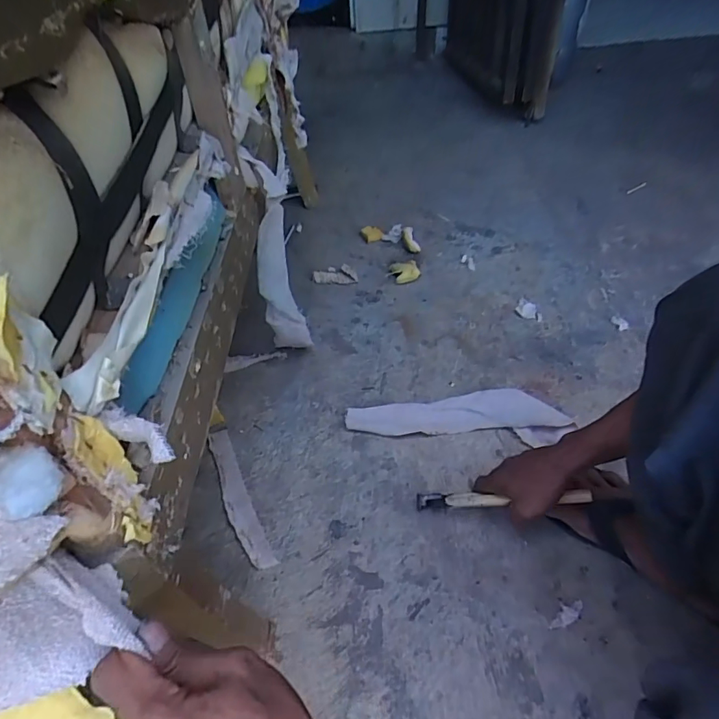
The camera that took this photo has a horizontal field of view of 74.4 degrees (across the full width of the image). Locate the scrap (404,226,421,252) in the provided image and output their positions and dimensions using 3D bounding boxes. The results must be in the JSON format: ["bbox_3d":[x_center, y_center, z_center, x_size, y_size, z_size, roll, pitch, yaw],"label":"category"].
[{"bbox_3d":[0.117,-0.277,1.090,0.026,0.019,0.087,-12,59,-7],"label":"scrap"}]

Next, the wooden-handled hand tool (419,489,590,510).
[{"bbox_3d":[0.183,0.181,0.626,0.221,0.031,0.032,-8,43,20],"label":"wooden-handled hand tool"}]

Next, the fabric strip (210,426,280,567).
[{"bbox_3d":[-0.179,0.200,0.698,0.038,0.008,0.234,-22,52,-17],"label":"fabric strip"}]

